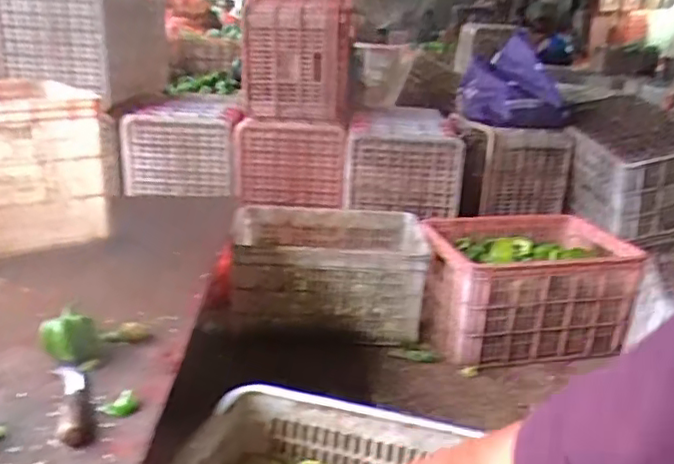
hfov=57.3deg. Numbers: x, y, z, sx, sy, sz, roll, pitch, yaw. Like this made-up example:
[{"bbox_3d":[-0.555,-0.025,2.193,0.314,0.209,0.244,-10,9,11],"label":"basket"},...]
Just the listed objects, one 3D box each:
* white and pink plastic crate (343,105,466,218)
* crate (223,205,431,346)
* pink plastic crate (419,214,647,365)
[{"bbox_3d":[0.207,-0.233,1.911,0.332,0.234,0.420,5,20,6],"label":"white and pink plastic crate"},{"bbox_3d":[-0.032,0.097,1.689,0.493,0.251,0.376,2,20,-3],"label":"crate"},{"bbox_3d":[0.483,0.153,1.611,0.502,0.285,0.315,-2,20,-14],"label":"pink plastic crate"}]

